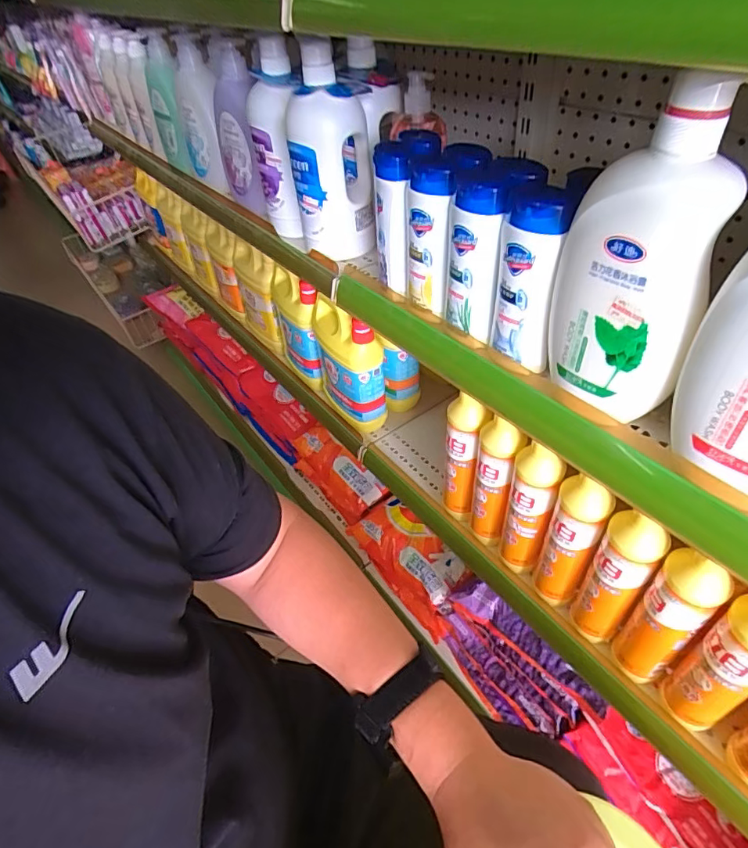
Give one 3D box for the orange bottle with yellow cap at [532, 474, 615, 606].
[{"bbox_3d":[0.217,0.137,0.557,0.047,0.207,0.038,23,52,27],"label":"orange bottle with yellow cap"}]

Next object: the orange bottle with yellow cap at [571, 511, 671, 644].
[{"bbox_3d":[0.250,0.165,0.521,0.051,0.206,0.038,27,54,30],"label":"orange bottle with yellow cap"}]

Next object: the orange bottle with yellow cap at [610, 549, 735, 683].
[{"bbox_3d":[0.282,0.194,0.489,0.041,0.201,0.051,-31,50,-23],"label":"orange bottle with yellow cap"}]

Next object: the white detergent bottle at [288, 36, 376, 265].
[{"bbox_3d":[-0.052,-0.319,0.602,0.094,0.216,0.068,-6,44,1],"label":"white detergent bottle"}]

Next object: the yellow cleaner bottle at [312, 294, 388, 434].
[{"bbox_3d":[-0.042,-0.097,0.819,0.061,0.196,0.136,-25,47,-18],"label":"yellow cleaner bottle"}]

